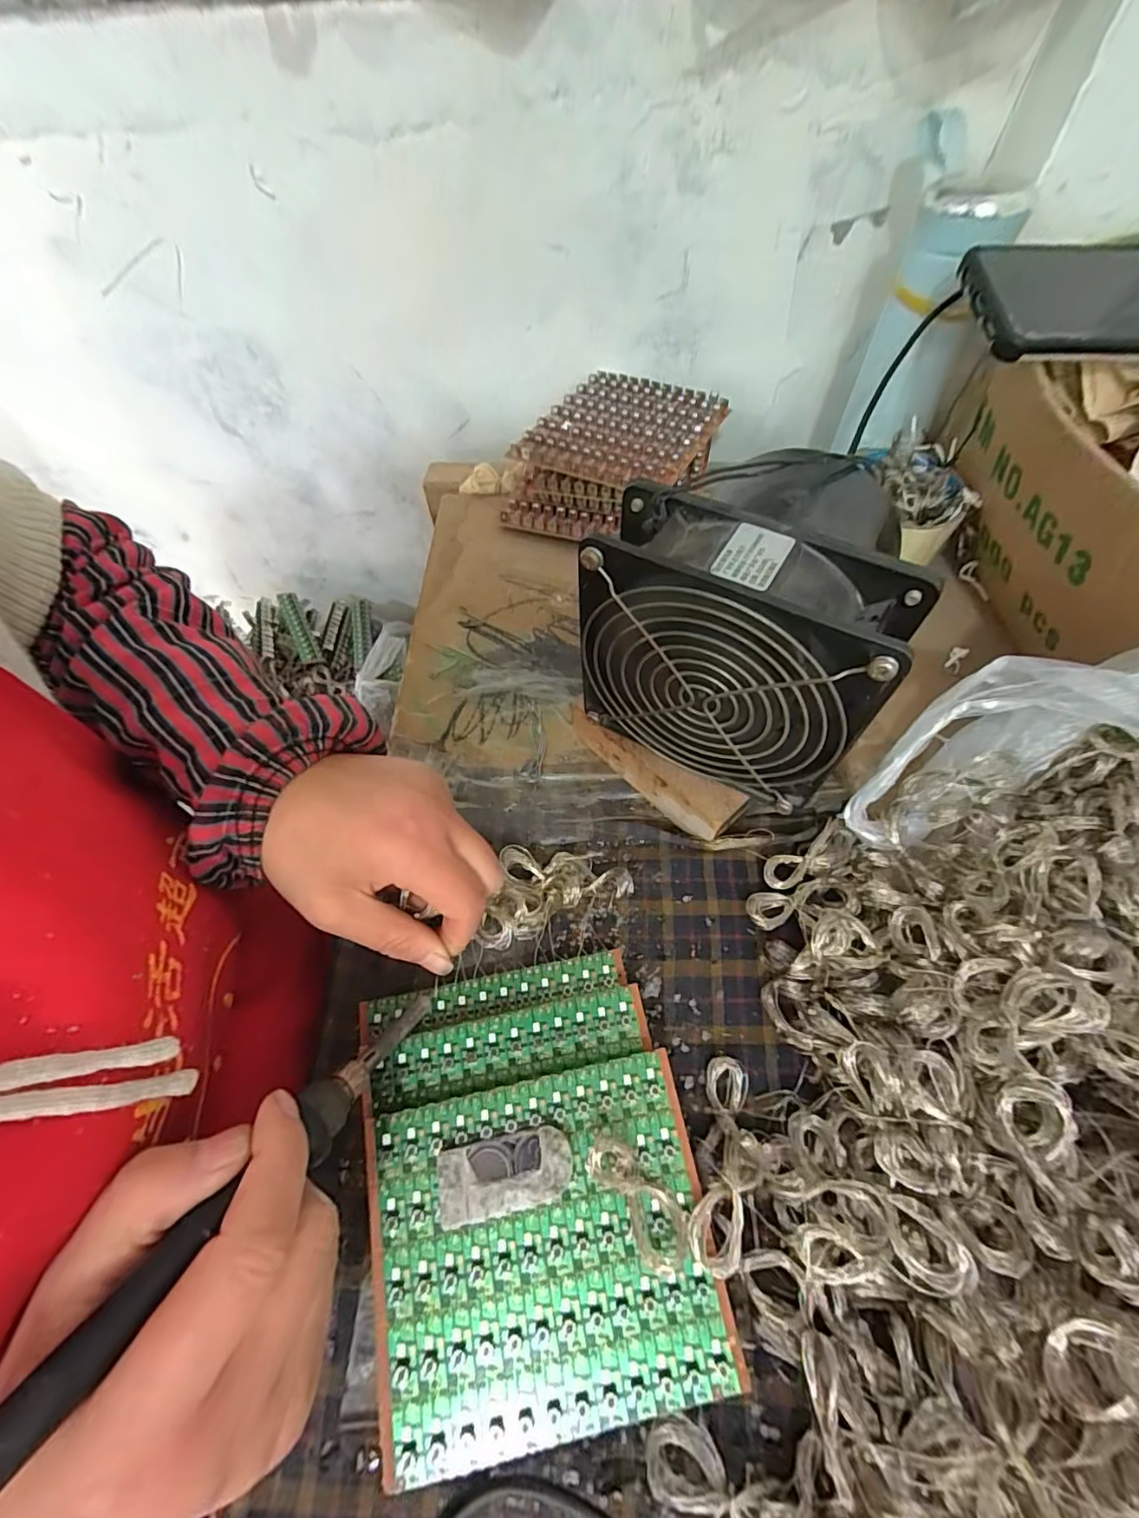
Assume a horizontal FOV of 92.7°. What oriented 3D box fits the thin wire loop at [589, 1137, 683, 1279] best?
[{"bbox_3d":[0.026,0.167,0.207,0.020,0.011,0.051,-34,84,-15],"label":"thin wire loop"}]

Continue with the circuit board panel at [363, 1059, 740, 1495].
[{"bbox_3d":[-0.011,0.183,0.205,0.125,0.004,0.107,-11,67,-4],"label":"circuit board panel"}]

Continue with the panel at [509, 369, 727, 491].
[{"bbox_3d":[0.041,-0.257,0.421,0.126,0.011,0.141,27,64,15],"label":"panel"}]

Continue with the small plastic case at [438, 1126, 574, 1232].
[{"bbox_3d":[-0.024,0.161,0.211,0.050,0.012,0.023,-11,61,-4],"label":"small plastic case"}]

